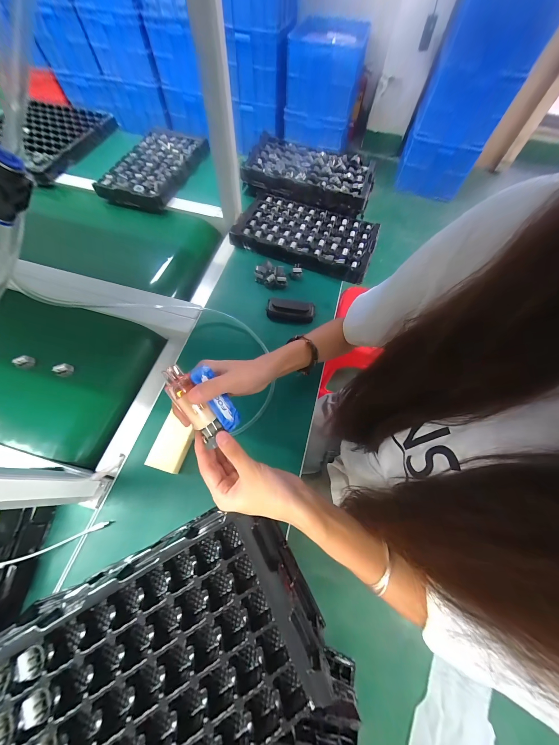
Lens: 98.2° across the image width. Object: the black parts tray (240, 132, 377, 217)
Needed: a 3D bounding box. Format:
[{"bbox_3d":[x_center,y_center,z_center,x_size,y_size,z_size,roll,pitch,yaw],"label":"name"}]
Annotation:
[{"bbox_3d":[0.092,-0.593,0.718,0.362,0.056,0.212,18,66,6],"label":"black parts tray"}]

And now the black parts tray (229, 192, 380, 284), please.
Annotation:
[{"bbox_3d":[0.070,-0.371,0.661,0.361,0.047,0.224,20,66,7],"label":"black parts tray"}]

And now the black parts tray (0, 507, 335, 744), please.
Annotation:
[{"bbox_3d":[-0.148,0.330,0.282,0.364,0.088,0.215,-27,69,-14],"label":"black parts tray"}]

